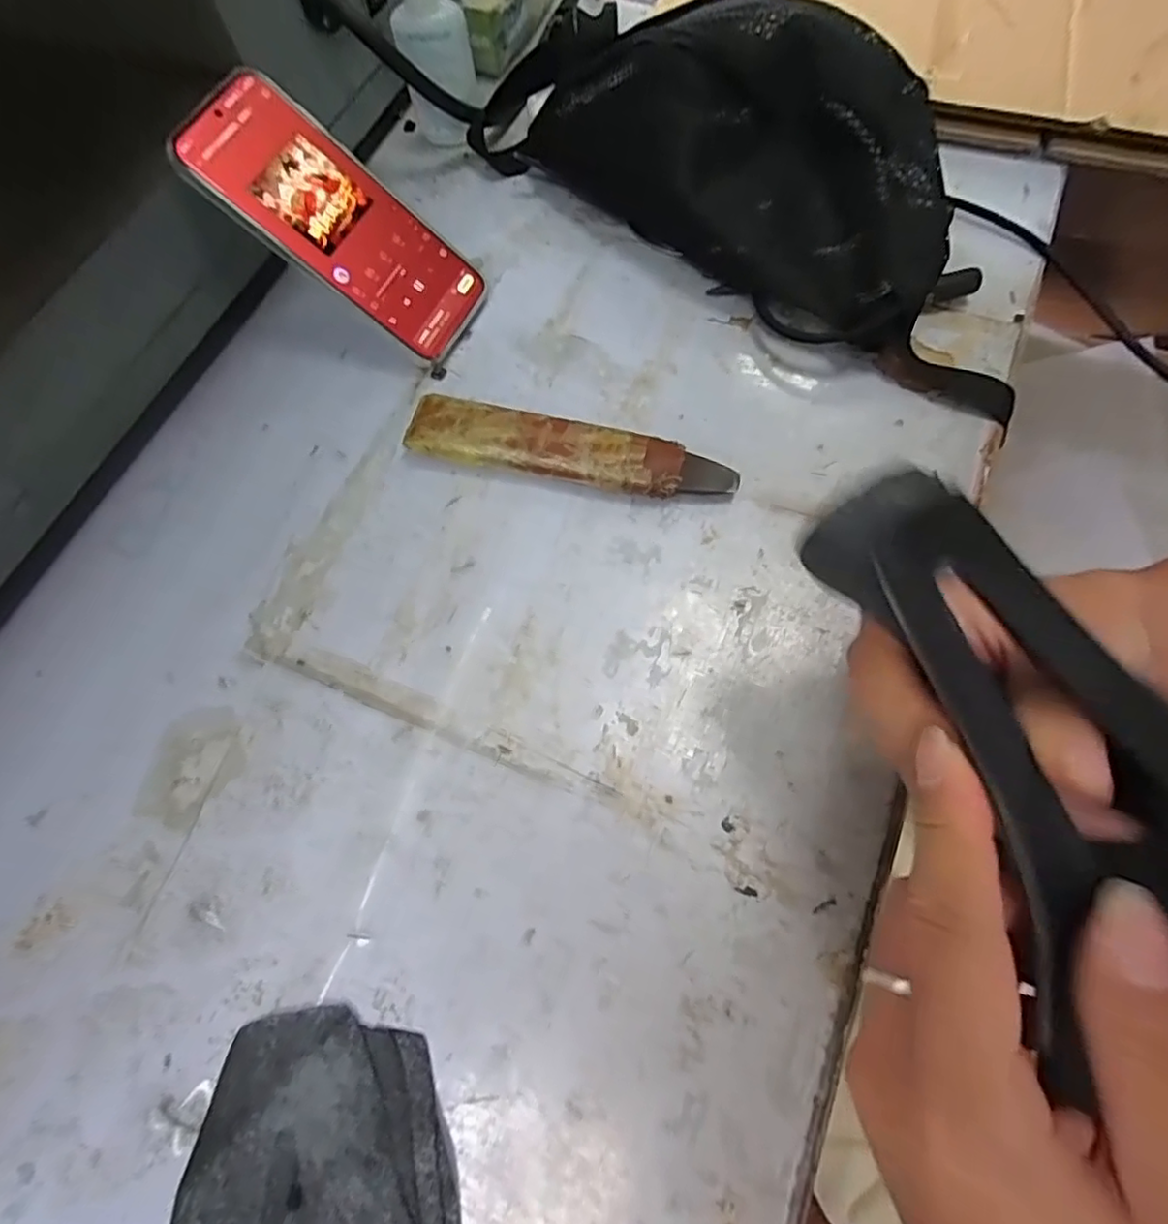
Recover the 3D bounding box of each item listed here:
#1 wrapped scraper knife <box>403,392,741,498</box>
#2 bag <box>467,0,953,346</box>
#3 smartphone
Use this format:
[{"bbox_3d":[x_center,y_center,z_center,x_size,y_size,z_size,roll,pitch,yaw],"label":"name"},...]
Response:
[{"bbox_3d":[-0.009,-0.091,0.343,0.185,0.018,0.038,14,71,7],"label":"wrapped scraper knife"},{"bbox_3d":[0.080,-0.297,0.368,0.328,0.102,0.125,37,76,14],"label":"bag"},{"bbox_3d":[-0.142,-0.226,0.351,0.166,0.011,0.079,34,72,-23],"label":"smartphone"}]

